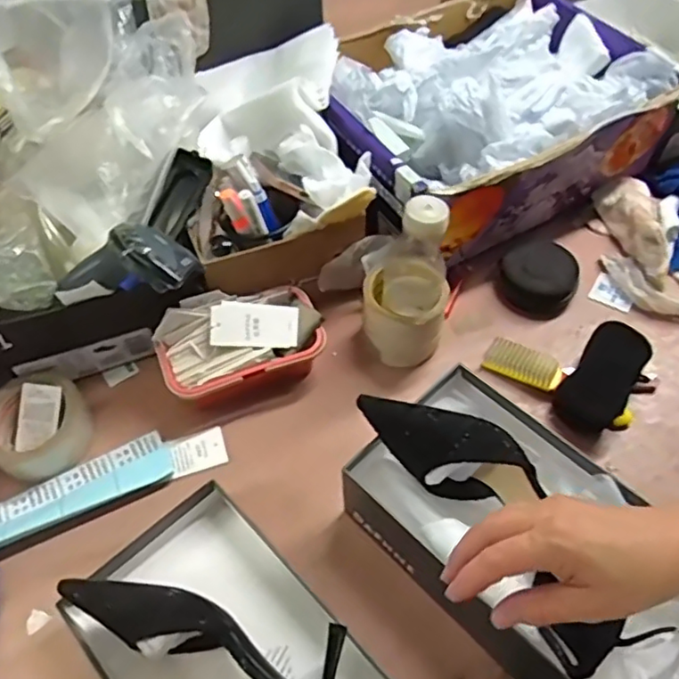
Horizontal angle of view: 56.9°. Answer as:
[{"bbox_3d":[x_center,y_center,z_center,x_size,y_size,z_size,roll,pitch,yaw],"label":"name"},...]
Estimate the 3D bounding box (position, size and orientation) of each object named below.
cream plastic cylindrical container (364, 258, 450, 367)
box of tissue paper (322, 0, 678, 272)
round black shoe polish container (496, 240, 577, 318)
[{"bbox_3d":[0.070,-0.033,0.674,0.084,0.078,0.089,0,54,0],"label":"cream plastic cylindrical container"},{"bbox_3d":[0.178,-0.303,0.824,0.419,0.145,0.342,-26,58,-18],"label":"box of tissue paper"},{"bbox_3d":[0.232,-0.075,0.732,0.086,0.051,0.084,0,54,0],"label":"round black shoe polish container"}]

